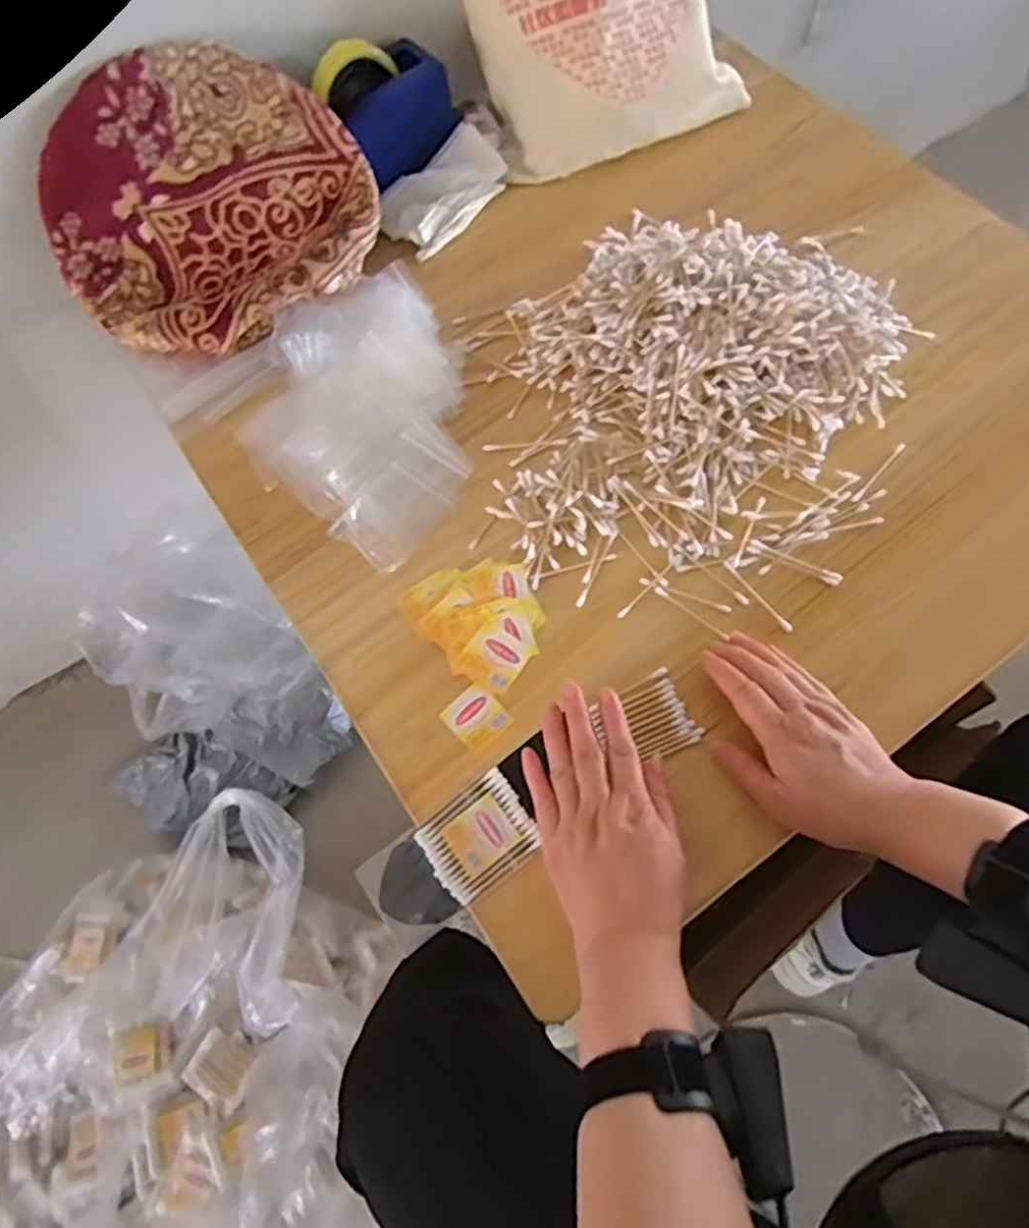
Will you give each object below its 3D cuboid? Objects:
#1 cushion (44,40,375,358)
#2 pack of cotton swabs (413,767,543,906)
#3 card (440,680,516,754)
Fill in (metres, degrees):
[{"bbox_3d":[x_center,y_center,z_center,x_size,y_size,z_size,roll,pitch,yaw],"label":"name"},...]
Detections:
[{"bbox_3d":[-0.275,-0.363,0.632,0.292,0.226,0.080,-25,26,0],"label":"cushion"},{"bbox_3d":[-0.025,0.153,0.496,0.074,0.005,0.059,-36,69,-12],"label":"pack of cotton swabs"},{"bbox_3d":[-0.028,0.077,0.536,0.040,0.004,0.042,-42,71,-15],"label":"card"}]

